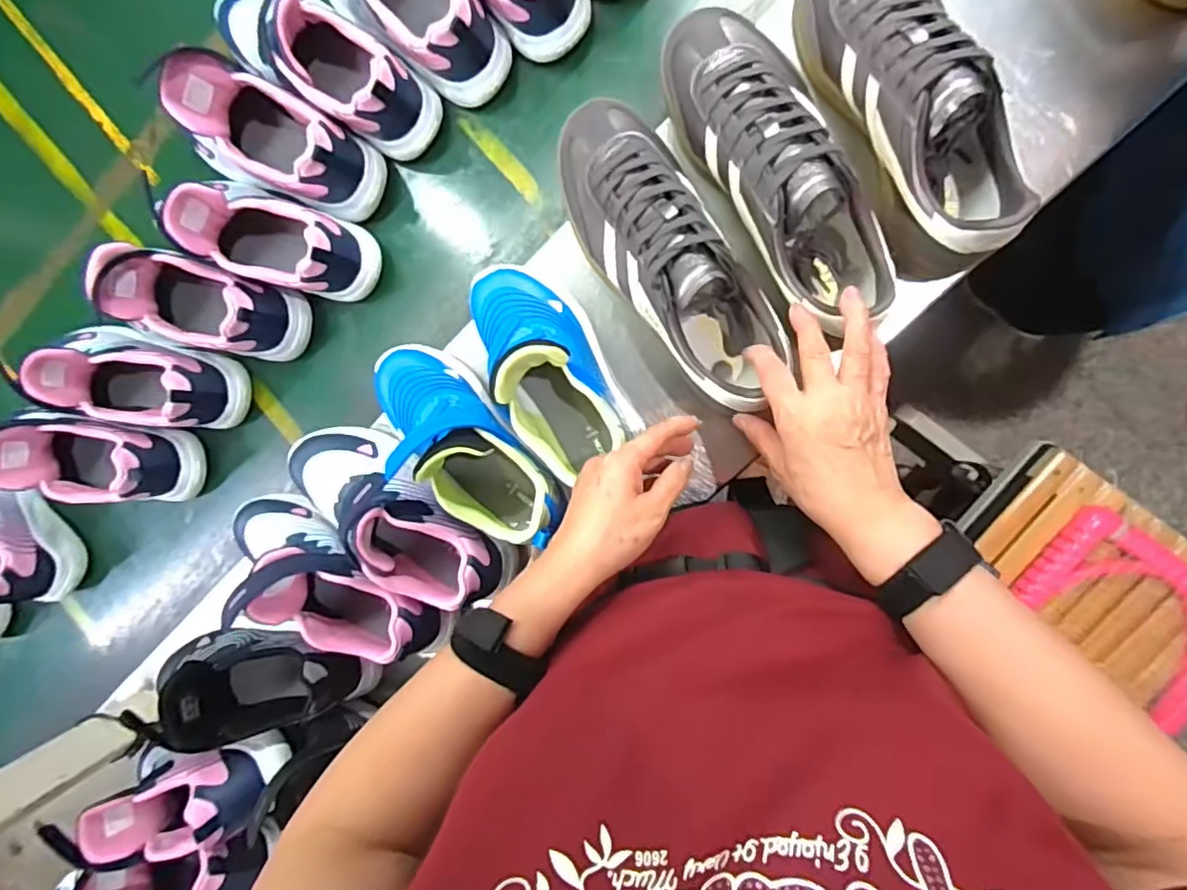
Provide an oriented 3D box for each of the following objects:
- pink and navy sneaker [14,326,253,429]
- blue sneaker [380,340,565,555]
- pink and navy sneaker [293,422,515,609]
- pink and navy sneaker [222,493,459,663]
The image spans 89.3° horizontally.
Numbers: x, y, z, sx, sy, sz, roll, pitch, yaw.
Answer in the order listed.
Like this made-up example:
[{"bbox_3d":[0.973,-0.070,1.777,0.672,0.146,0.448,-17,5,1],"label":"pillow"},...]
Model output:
[{"bbox_3d":[-0.442,-0.063,0.581,0.161,0.122,0.085,13,89,8],"label":"pink and navy sneaker"},{"bbox_3d":[-0.109,-0.004,0.500,0.083,0.092,0.207,-43,83,4],"label":"blue sneaker"},{"bbox_3d":[-0.178,0.065,0.516,0.208,0.098,0.085,34,92,8],"label":"pink and navy sneaker"},{"bbox_3d":[-0.241,0.119,0.525,0.210,0.099,0.085,36,93,8],"label":"pink and navy sneaker"}]

